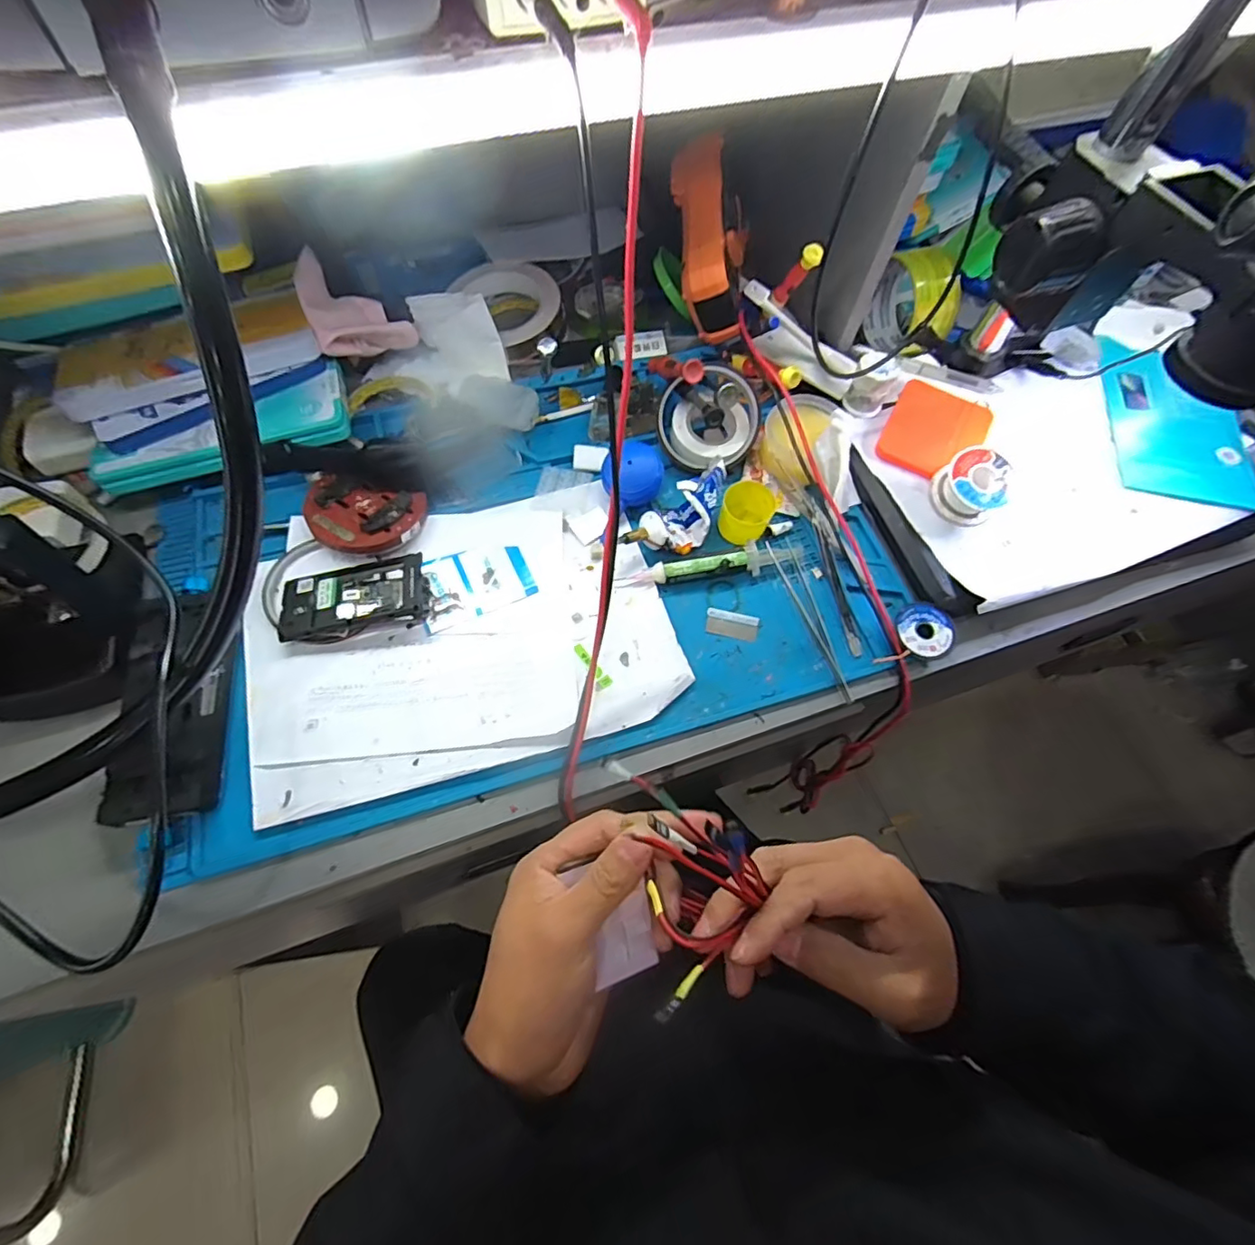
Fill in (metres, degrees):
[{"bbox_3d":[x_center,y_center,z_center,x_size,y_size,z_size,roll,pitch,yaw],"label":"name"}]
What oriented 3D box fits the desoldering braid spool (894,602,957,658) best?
[{"bbox_3d":[0.225,0.006,0.431,0.043,0.009,0.039,5,63,0],"label":"desoldering braid spool"}]

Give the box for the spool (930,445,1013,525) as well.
[{"bbox_3d":[0.273,-0.108,0.454,0.046,0.041,0.046,1,63,-2],"label":"spool"}]

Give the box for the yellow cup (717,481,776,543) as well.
[{"bbox_3d":[0.096,-0.089,0.466,0.039,0.033,0.049,17,64,6],"label":"yellow cup"}]

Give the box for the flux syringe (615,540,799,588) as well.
[{"bbox_3d":[0.066,-0.046,0.443,0.143,0.012,0.018,-9,64,-7],"label":"flux syringe"}]

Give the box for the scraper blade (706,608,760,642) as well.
[{"bbox_3d":[0.081,0.002,0.439,0.040,0.004,0.022,9,74,-1],"label":"scraper blade"}]

